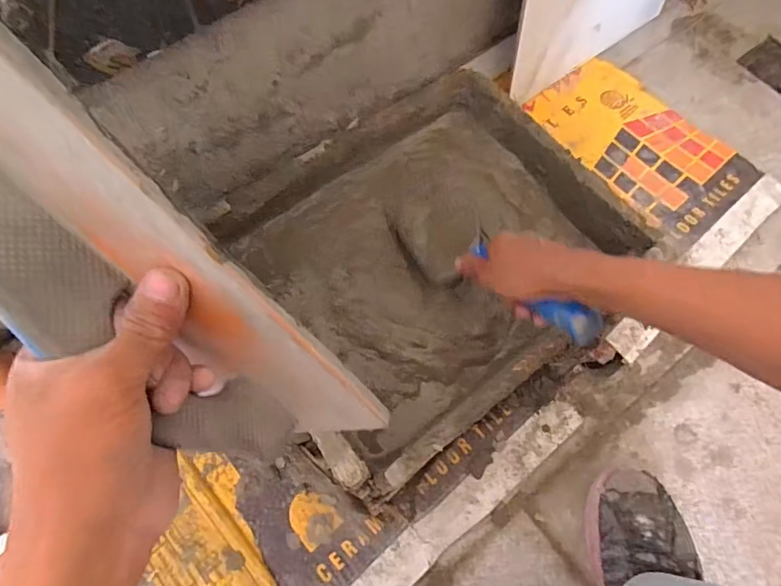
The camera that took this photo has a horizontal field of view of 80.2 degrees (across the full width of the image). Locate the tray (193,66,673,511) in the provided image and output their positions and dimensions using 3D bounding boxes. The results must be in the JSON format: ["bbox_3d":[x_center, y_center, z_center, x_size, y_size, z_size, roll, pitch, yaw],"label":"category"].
[{"bbox_3d":[0.059,-0.043,0.585,0.429,0.130,0.379,-34,73,-13],"label":"tray"}]

